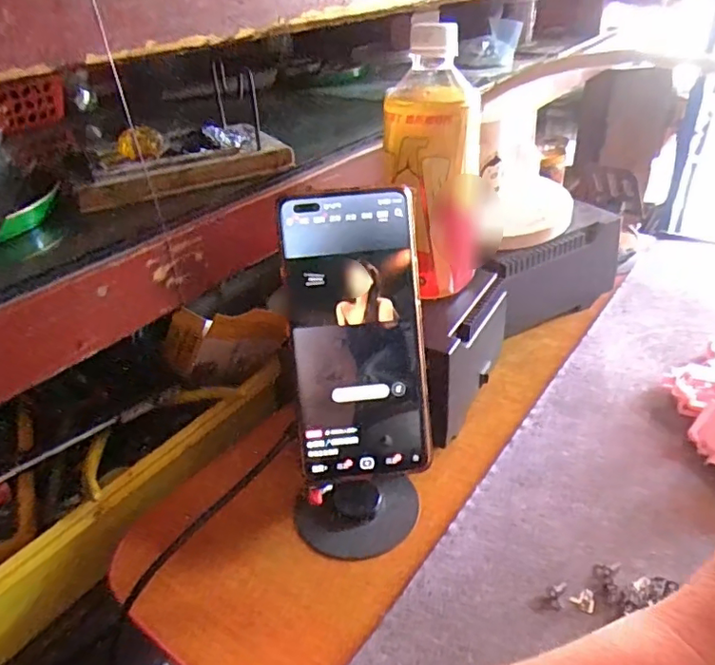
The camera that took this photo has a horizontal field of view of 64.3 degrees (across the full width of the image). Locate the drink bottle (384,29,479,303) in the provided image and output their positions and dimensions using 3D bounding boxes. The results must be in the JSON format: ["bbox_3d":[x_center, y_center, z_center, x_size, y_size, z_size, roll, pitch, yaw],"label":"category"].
[{"bbox_3d":[0.054,-0.115,0.401,0.065,0.171,0.055,-1,34,5],"label":"drink bottle"}]

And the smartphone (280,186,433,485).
[{"bbox_3d":[0.001,0.003,0.326,0.073,0.163,0.008,-5,4,-1],"label":"smartphone"}]

